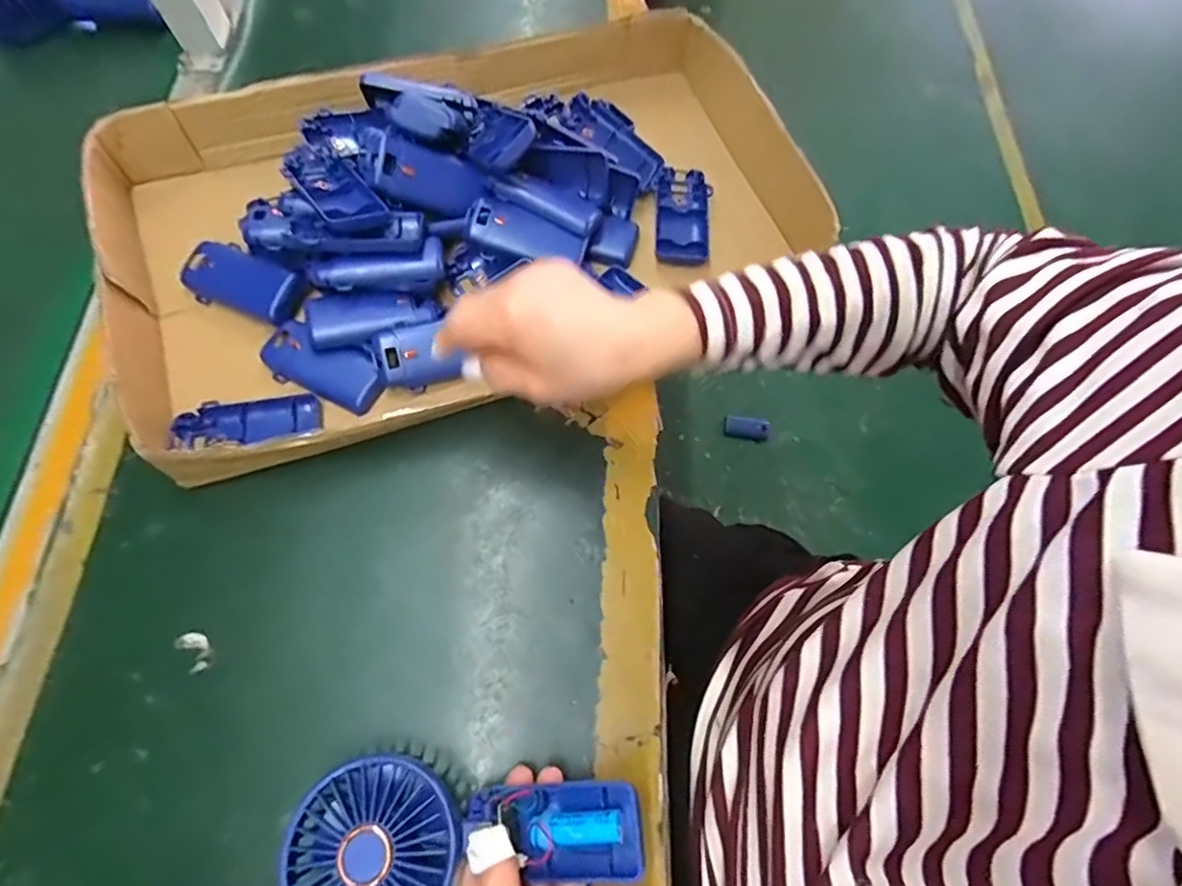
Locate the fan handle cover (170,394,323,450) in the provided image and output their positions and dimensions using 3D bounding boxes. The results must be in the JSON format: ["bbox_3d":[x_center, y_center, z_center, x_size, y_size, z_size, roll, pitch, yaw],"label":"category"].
[{"bbox_3d":[-0.238,-0.016,0.405,0.093,0.013,0.034,-10,69,-5],"label":"fan handle cover"}]

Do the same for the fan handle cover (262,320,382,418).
[{"bbox_3d":[-0.196,-0.057,0.423,0.092,0.014,0.042,23,70,8],"label":"fan handle cover"}]

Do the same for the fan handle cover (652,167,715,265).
[{"bbox_3d":[0.077,-0.198,0.500,0.047,0.012,0.103,5,68,1],"label":"fan handle cover"}]

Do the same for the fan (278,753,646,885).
[{"bbox_3d":[-0.065,0.205,0.302,0.178,0.030,0.079,-5,68,-1],"label":"fan"}]

